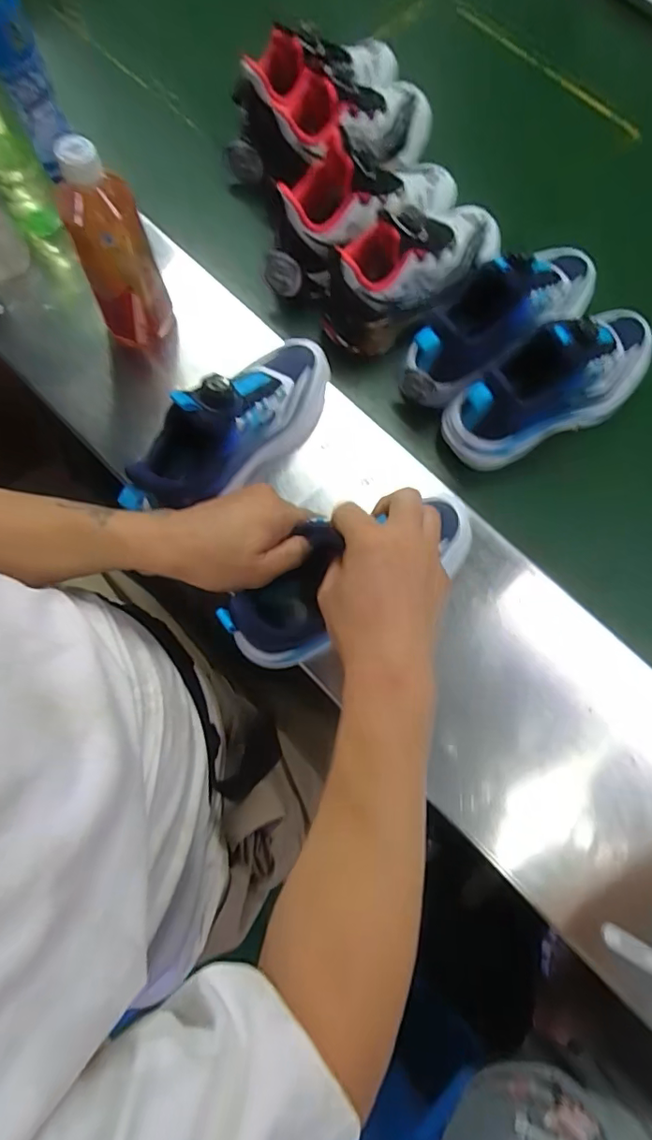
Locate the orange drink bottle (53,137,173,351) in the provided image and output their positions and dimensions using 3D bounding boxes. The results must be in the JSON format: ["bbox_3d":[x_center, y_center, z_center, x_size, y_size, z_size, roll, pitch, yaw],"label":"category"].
[{"bbox_3d":[-0.202,-0.302,0.508,0.068,0.182,0.061,-21,76,-7],"label":"orange drink bottle"}]

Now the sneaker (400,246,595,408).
[{"bbox_3d":[0.200,-0.292,0.583,0.274,0.108,0.086,-36,78,-11],"label":"sneaker"}]

